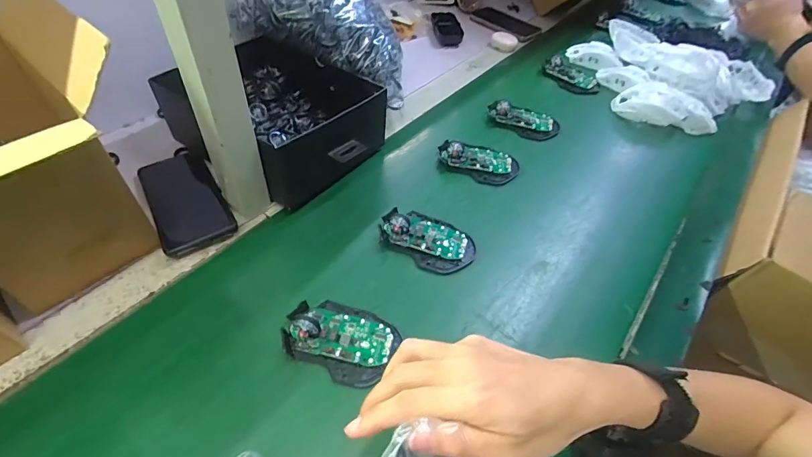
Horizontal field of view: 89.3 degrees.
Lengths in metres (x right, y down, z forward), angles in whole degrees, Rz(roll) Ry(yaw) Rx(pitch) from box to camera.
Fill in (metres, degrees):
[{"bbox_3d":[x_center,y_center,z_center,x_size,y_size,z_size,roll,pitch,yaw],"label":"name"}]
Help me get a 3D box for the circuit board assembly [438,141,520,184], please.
[{"bbox_3d":[0.103,-0.099,0.581,0.110,0.026,0.068,25,52,12],"label":"circuit board assembly"}]

